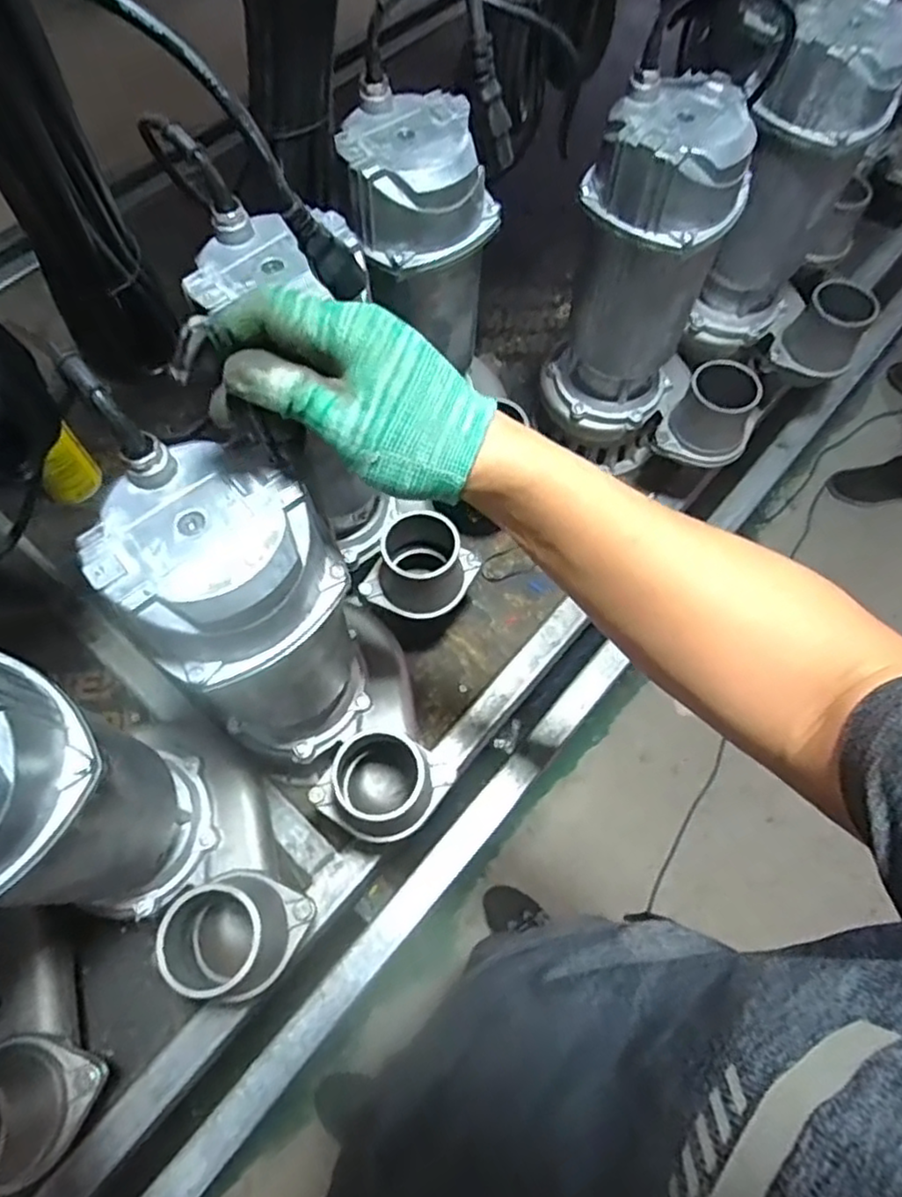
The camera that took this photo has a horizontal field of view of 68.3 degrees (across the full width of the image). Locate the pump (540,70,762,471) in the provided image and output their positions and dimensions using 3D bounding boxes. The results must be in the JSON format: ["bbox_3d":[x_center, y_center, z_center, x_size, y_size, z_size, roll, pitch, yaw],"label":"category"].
[{"bbox_3d":[0.239,-0.293,0.696,0.236,0.373,0.161,26,67,10],"label":"pump"}]

